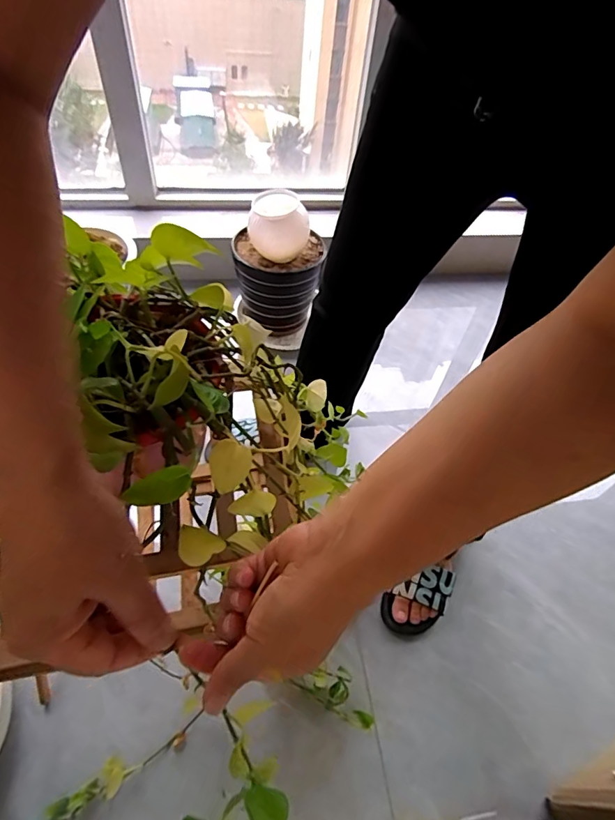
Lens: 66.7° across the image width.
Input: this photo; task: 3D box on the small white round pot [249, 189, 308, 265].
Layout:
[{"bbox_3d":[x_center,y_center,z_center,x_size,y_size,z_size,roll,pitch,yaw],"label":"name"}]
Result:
[{"bbox_3d":[-0.065,-0.405,1.063,0.130,0.122,0.146,1,53,-5],"label":"small white round pot"}]

